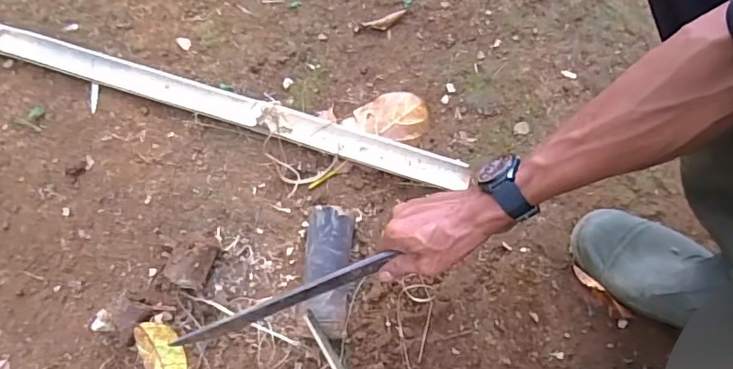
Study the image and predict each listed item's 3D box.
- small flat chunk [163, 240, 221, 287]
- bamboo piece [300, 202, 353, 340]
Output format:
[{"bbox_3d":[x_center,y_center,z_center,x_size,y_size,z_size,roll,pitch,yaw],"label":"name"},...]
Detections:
[{"bbox_3d":[-0.192,0.090,0.588,0.042,0.039,0.050,20,69,7],"label":"small flat chunk"},{"bbox_3d":[-0.041,0.095,0.567,0.053,0.049,0.136,1,68,6],"label":"bamboo piece"}]

